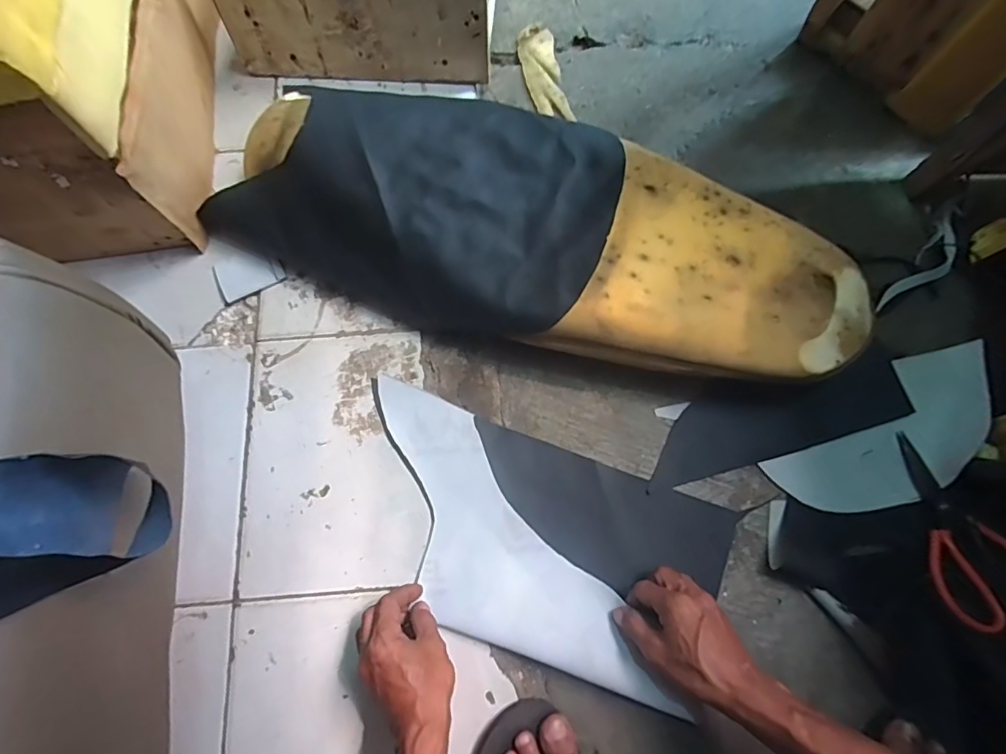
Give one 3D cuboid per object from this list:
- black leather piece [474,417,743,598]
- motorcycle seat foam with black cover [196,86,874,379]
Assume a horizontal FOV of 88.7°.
[{"bbox_3d":[0.101,0.152,0.573,0.295,0.007,0.117,20,73,6],"label":"black leather piece"},{"bbox_3d":[0.024,-0.163,0.599,0.750,0.139,0.238,15,74,5],"label":"motorcycle seat foam with black cover"}]

